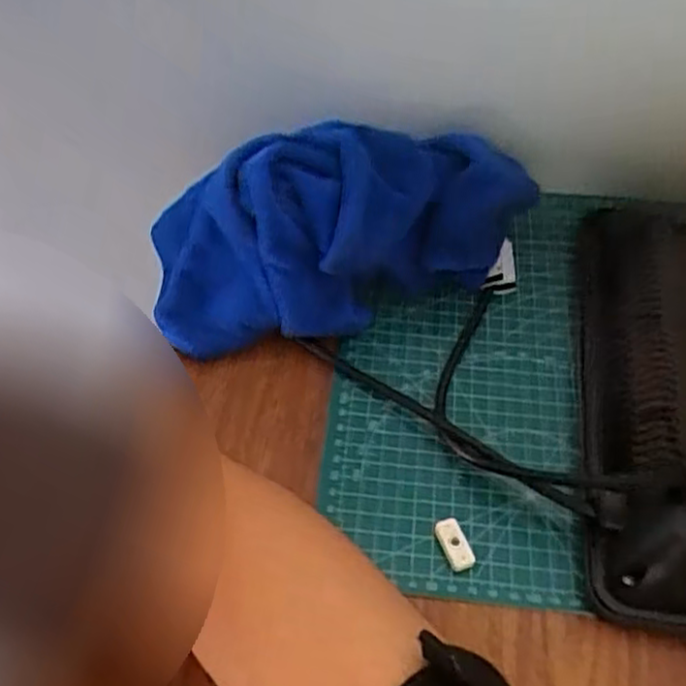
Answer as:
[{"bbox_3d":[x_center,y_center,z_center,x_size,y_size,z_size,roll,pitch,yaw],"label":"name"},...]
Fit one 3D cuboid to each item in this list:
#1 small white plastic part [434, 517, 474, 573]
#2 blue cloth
[{"bbox_3d":[0.057,0.102,0.371,0.012,0.010,0.026,-19,57,-14],"label":"small white plastic part"},{"bbox_3d":[0.000,-0.070,0.442,0.233,0.084,0.109,-6,54,-5],"label":"blue cloth"}]

